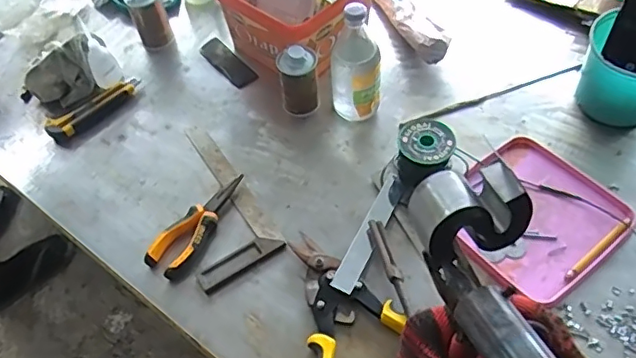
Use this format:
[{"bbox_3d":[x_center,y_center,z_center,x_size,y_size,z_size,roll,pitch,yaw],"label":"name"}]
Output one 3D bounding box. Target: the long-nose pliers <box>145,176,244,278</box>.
[{"bbox_3d":[-0.149,0.053,0.701,0.049,0.019,0.155,31,63,23],"label":"long-nose pliers"}]

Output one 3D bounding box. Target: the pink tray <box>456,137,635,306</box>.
[{"bbox_3d":[0.260,0.043,0.679,0.194,0.019,0.183,-34,59,-18],"label":"pink tray"}]

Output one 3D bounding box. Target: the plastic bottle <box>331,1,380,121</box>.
[{"bbox_3d":[0.050,-0.150,0.736,0.066,0.163,0.059,-1,55,4],"label":"plastic bottle"}]

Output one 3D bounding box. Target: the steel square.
[{"bbox_3d":[-0.147,0.027,0.730,0.109,0.011,0.243,-29,58,-15],"label":"steel square"}]

